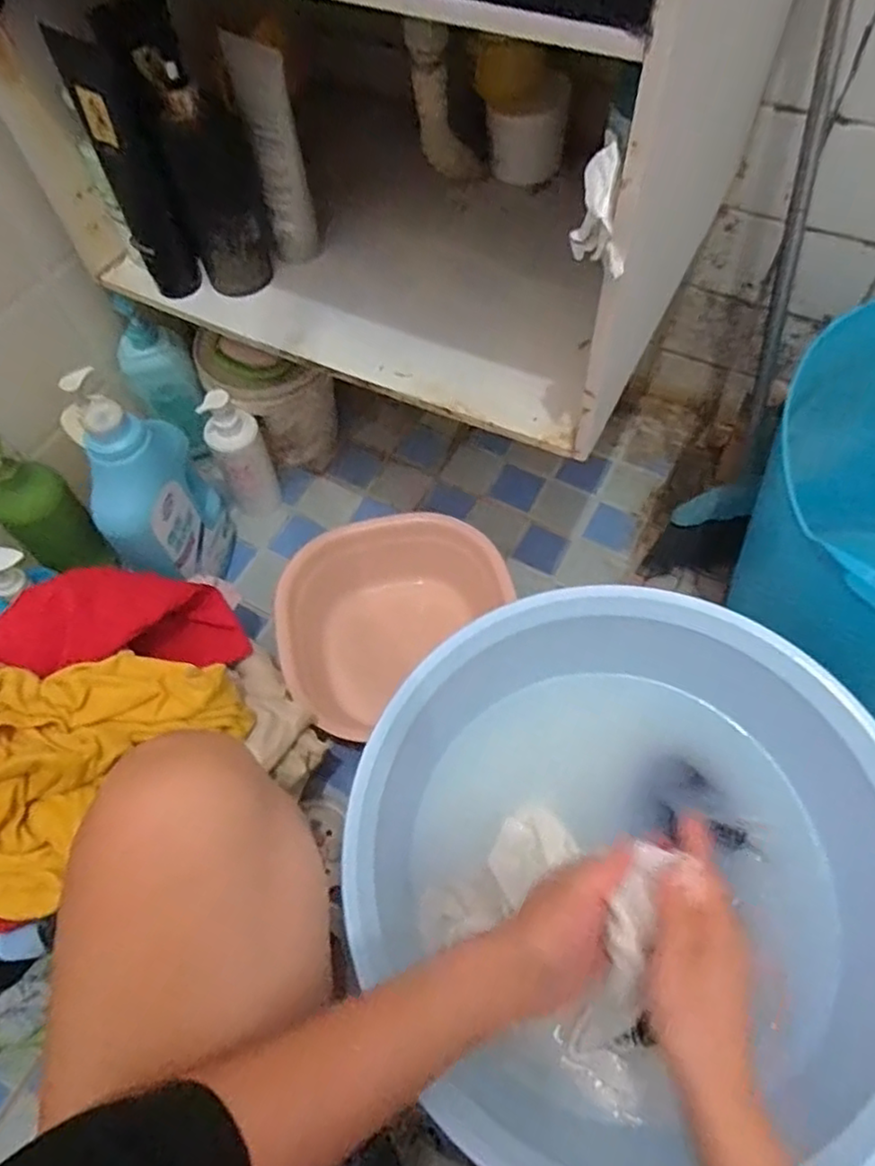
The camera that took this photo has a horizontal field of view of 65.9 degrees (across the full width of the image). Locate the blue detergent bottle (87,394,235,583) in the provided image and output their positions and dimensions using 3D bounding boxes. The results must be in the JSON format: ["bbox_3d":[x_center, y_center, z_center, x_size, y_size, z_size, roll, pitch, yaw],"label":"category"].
[{"bbox_3d":[-0.319,-0.085,0.792,0.075,0.289,0.140,14,62,11],"label":"blue detergent bottle"}]

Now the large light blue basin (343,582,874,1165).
[{"bbox_3d":[0.147,0.197,0.500,0.387,0.117,0.359,-2,60,3],"label":"large light blue basin"}]

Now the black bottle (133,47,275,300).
[{"bbox_3d":[-0.209,-0.376,0.638,0.077,0.186,0.055,-17,60,-6],"label":"black bottle"}]

